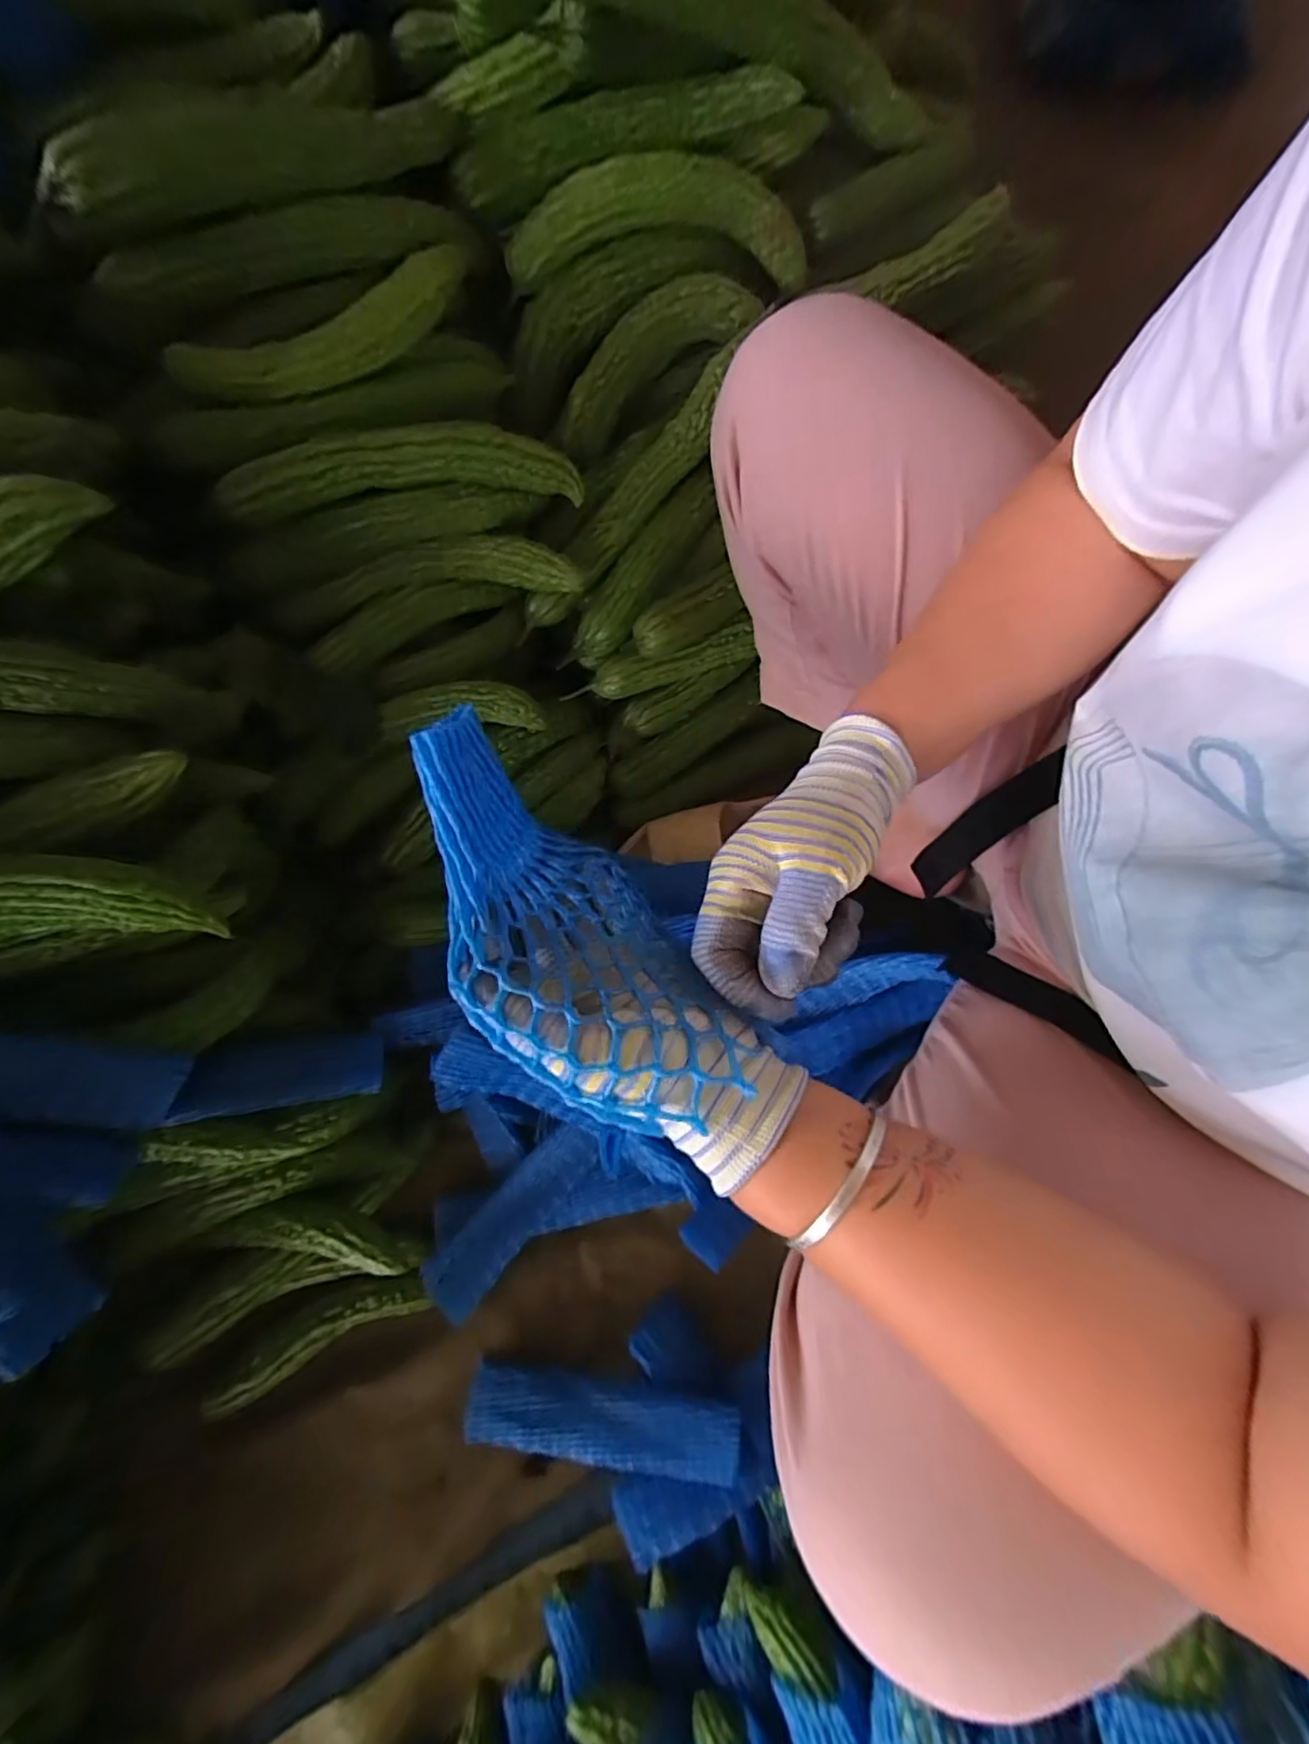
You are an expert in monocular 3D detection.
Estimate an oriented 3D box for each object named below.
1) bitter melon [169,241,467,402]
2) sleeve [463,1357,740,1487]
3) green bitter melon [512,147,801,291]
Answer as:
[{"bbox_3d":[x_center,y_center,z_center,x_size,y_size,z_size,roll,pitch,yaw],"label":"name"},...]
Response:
[{"bbox_3d":[-0.239,-0.401,0.459,0.232,0.036,0.060,-27,79,-5],"label":"bitter melon"},{"bbox_3d":[-0.048,0.474,0.532,0.234,0.010,0.059,1,61,10],"label":"sleeve"},{"bbox_3d":[0.004,-0.520,0.496,0.243,0.067,0.043,-5,78,-1],"label":"green bitter melon"}]

